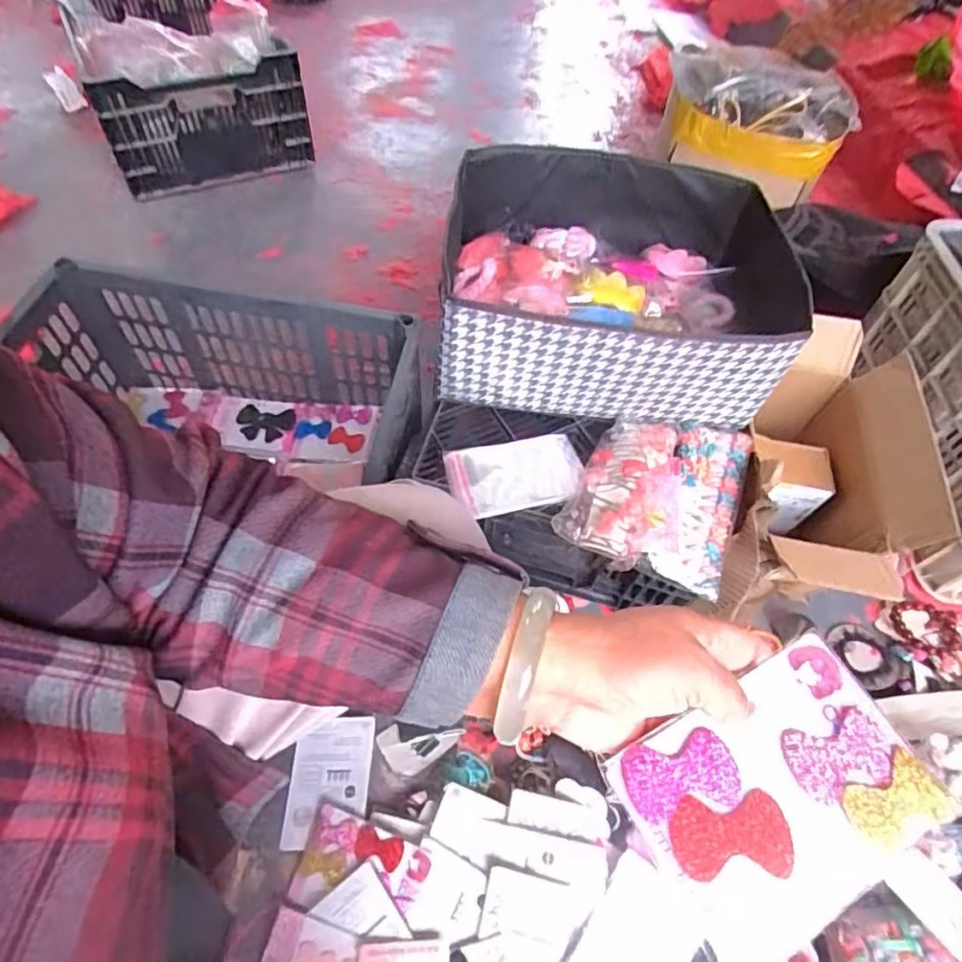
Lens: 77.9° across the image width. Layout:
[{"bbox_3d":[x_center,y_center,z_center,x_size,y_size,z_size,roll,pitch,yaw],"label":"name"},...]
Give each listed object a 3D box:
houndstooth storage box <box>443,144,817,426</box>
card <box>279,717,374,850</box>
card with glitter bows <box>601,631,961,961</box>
[{"bbox_3d":[0.162,-0.251,0.772,0.397,0.163,0.330,6,57,-1],"label":"houndstooth storage box"},{"bbox_3d":[-0.178,0.349,0.693,0.093,0.008,0.133,-1,61,2],"label":"card"},{"bbox_3d":[0.142,0.145,0.280,0.139,0.006,0.095,-22,62,-18],"label":"card with glitter bows"}]

